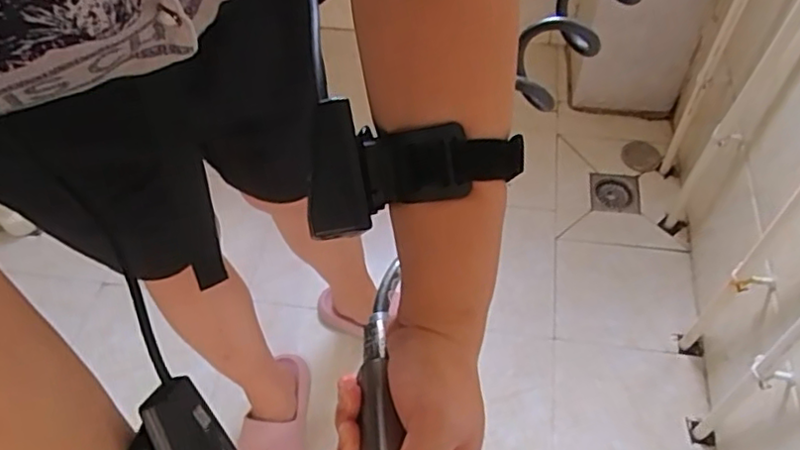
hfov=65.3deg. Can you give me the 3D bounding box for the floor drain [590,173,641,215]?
[{"bbox_3d":[0.477,-0.072,1.388,0.103,0.014,0.122,7,55,8],"label":"floor drain"}]

